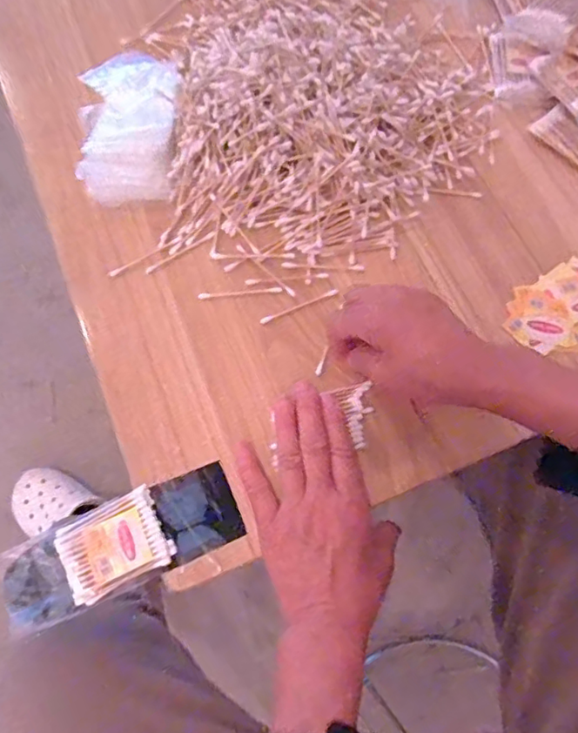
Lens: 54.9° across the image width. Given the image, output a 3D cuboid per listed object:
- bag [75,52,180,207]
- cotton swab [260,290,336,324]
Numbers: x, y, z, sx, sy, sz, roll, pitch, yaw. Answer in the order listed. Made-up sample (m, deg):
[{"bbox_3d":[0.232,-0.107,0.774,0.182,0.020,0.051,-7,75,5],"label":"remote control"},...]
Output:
[{"bbox_3d":[-0.153,-0.231,0.526,0.092,0.032,0.174,-4,71,-1],"label":"bag"},{"bbox_3d":[0.009,-0.052,0.476,0.071,0.004,0.006,-23,72,-7],"label":"cotton swab"}]

